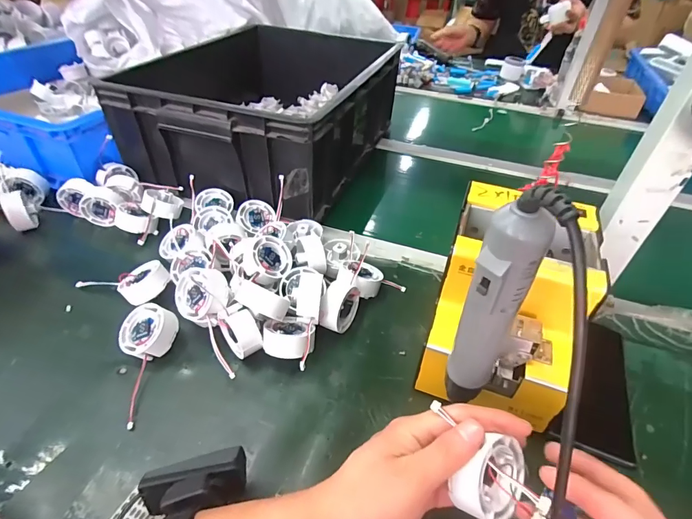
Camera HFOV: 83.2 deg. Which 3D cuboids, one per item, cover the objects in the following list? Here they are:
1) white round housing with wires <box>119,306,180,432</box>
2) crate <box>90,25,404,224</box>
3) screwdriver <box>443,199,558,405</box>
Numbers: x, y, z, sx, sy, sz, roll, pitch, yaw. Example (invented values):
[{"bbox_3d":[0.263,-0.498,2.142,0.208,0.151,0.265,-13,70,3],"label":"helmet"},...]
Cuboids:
[{"bbox_3d":[-0.195,0.095,0.393,0.058,0.043,0.116,-16,46,-20],"label":"white round housing with wires"},{"bbox_3d":[-0.127,-0.289,0.723,0.353,0.159,0.491,16,44,14],"label":"crate"},{"bbox_3d":[0.090,0.045,0.256,0.031,0.189,0.028,-30,52,-31],"label":"screwdriver"}]

